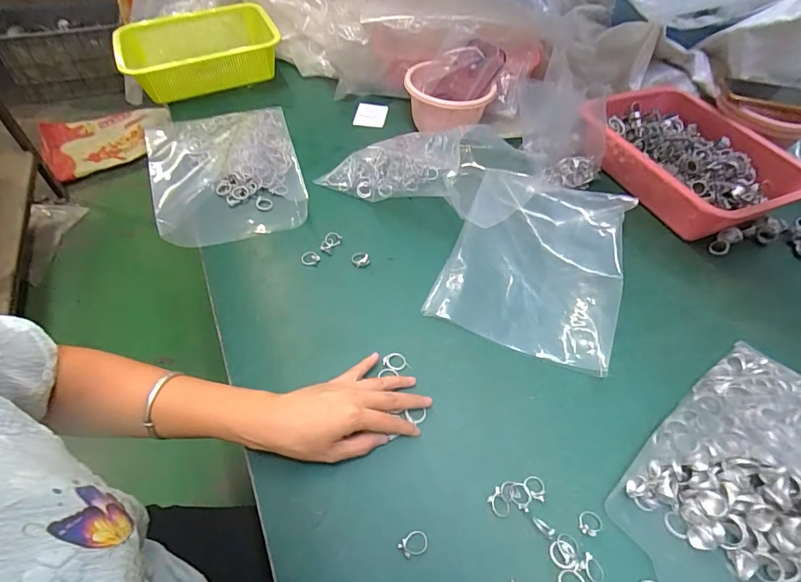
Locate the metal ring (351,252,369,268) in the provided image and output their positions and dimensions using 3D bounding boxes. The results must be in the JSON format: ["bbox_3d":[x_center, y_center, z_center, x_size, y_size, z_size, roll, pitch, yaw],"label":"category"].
[{"bbox_3d":[-0.052,-0.040,0.556,0.022,0.007,0.023,2,52,-2],"label":"metal ring"}]

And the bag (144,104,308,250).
[{"bbox_3d":[-0.261,-0.196,0.651,0.211,0.035,0.300,-19,55,-18],"label":"bag"}]

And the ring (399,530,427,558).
[{"bbox_3d":[0.011,0.210,0.359,0.023,0.004,0.016,-21,56,-19],"label":"ring"}]

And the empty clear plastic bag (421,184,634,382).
[{"bbox_3d":[0.173,-0.053,0.545,0.205,0.063,0.268,20,53,12],"label":"empty clear plastic bag"}]

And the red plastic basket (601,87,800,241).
[{"bbox_3d":[0.457,-0.206,0.689,0.239,0.081,0.298,-19,55,-17],"label":"red plastic basket"}]

